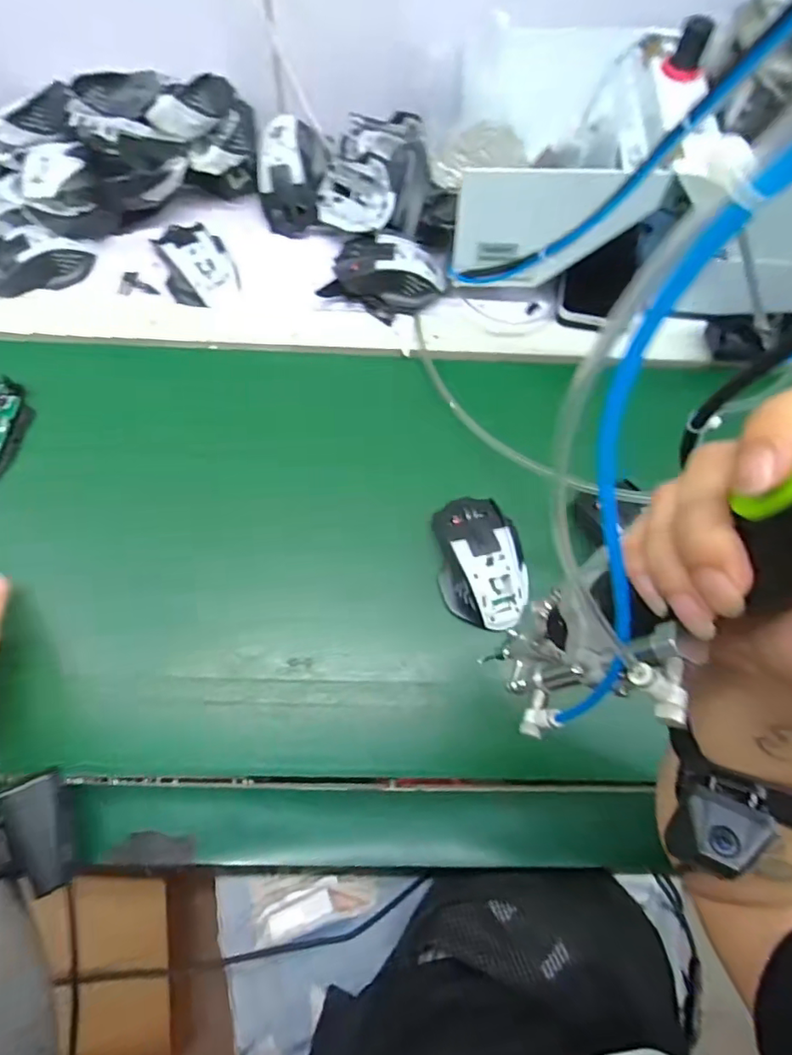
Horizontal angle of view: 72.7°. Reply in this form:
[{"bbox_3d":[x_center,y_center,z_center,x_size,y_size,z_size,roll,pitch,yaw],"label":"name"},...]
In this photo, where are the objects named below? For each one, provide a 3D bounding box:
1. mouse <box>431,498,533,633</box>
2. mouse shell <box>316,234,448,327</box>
[{"bbox_3d":[0.068,0.031,0.456,0.073,0.040,0.119,-14,70,-8],"label":"mouse"},{"bbox_3d":[-0.010,-0.261,0.564,0.118,0.041,0.078,18,69,4],"label":"mouse shell"}]

